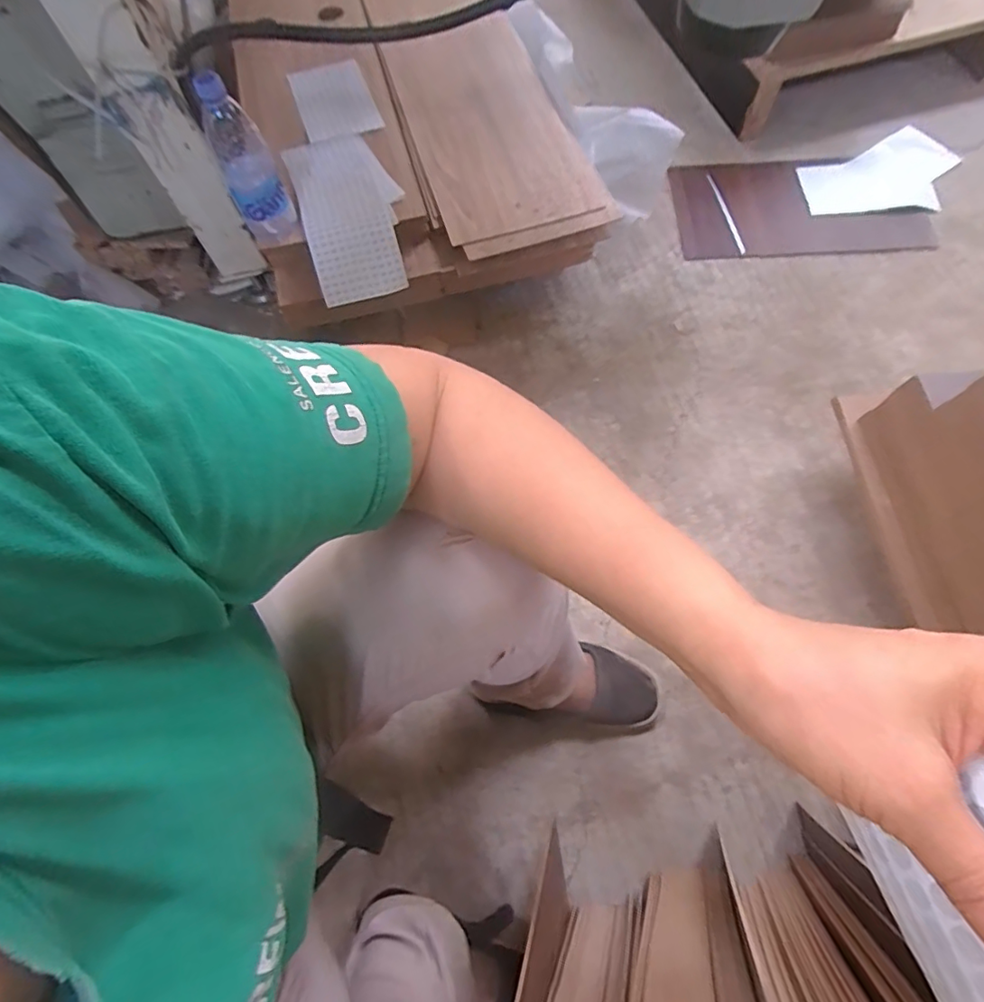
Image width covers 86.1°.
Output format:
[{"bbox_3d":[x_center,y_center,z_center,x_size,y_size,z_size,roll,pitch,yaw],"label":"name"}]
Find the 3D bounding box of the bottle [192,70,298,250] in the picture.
[{"bbox_3d":[-0.335,-0.456,0.715,0.074,0.193,0.062,-23,69,-7],"label":"bottle"}]

